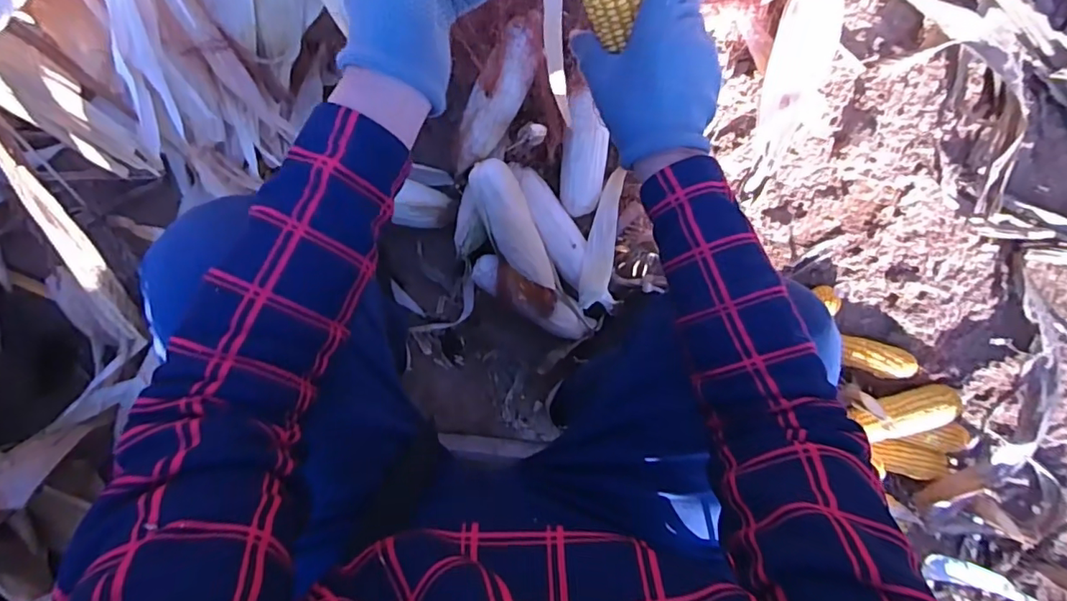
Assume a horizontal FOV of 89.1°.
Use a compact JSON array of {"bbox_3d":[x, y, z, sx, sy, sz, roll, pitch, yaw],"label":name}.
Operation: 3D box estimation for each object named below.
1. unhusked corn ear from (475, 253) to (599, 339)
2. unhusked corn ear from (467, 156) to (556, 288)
[{"bbox_3d":[0.003,0.002,0.721,0.181,0.050,0.048,33,93,-9],"label":"unhusked corn ear"},{"bbox_3d":[-0.026,-0.089,0.683,0.059,0.051,0.177,-23,99,-3],"label":"unhusked corn ear"}]

